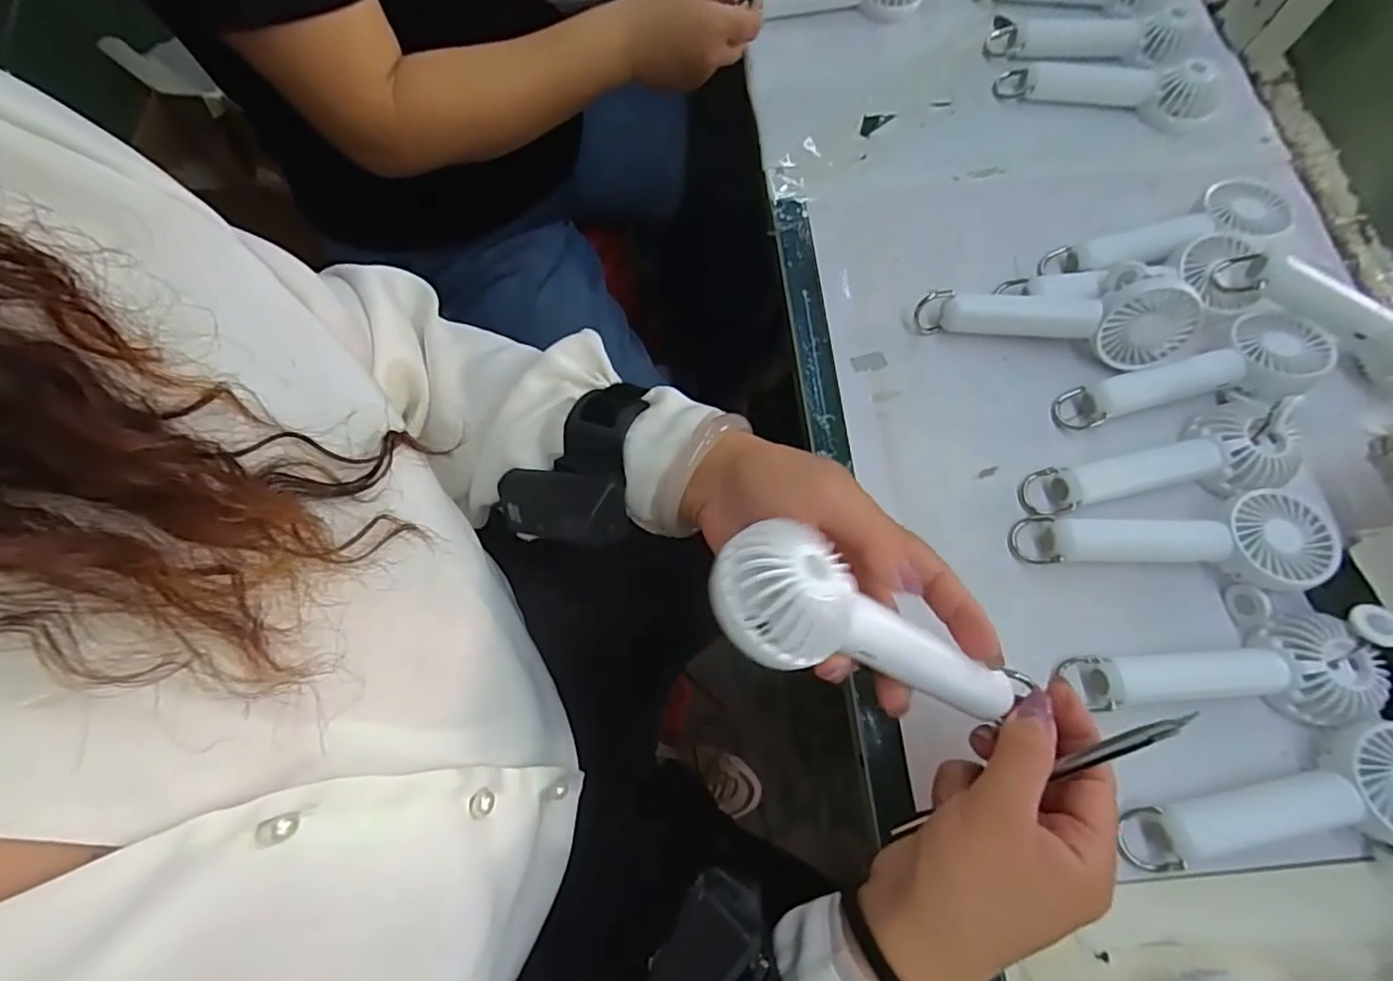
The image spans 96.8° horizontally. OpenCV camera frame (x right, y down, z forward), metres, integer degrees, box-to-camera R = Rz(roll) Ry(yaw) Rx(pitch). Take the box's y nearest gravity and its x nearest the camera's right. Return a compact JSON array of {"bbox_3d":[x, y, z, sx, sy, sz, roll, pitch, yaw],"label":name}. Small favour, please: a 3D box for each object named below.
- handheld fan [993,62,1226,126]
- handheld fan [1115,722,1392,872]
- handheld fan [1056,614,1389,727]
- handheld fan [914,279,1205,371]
[{"bbox_3d":[0.325,-0.325,0.488,0.158,0.035,0.046,17,68,4],"label":"handheld fan"},{"bbox_3d":[0.300,0.154,0.313,0.157,0.033,0.055,-3,68,-4],"label":"handheld fan"},{"bbox_3d":[0.280,0.100,0.333,0.145,0.033,0.053,-3,68,-4],"label":"handheld fan"},{"bbox_3d":[0.233,-0.114,0.398,0.171,0.052,0.049,5,68,0],"label":"handheld fan"}]

